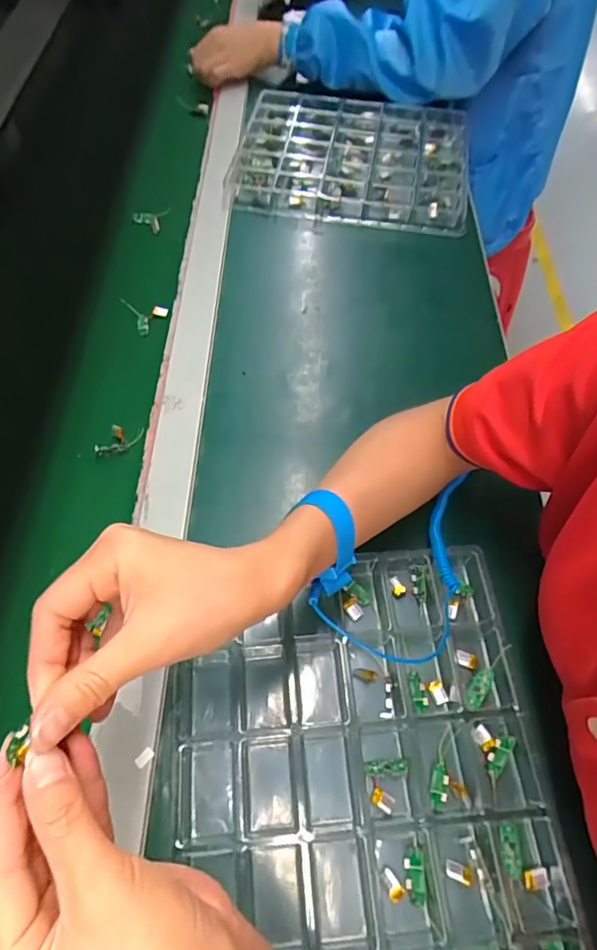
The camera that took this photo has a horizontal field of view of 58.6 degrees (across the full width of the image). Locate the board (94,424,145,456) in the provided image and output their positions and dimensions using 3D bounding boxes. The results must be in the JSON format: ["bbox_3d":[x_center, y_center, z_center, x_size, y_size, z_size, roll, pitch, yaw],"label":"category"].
[{"bbox_3d":[-0.165,-0.031,0.493,0.027,0.011,0.040,24,63,13],"label":"board"}]

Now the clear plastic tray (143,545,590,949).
[{"bbox_3d":[0.033,0.192,0.341,0.242,0.020,0.284,-3,60,-2],"label":"clear plastic tray"}]

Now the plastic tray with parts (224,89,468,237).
[{"bbox_3d":[0.072,-0.434,0.721,0.296,0.033,0.269,8,60,4],"label":"plastic tray with parts"}]

